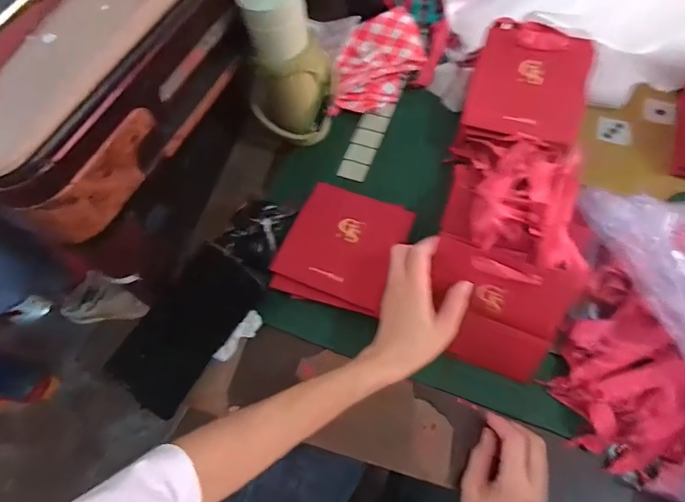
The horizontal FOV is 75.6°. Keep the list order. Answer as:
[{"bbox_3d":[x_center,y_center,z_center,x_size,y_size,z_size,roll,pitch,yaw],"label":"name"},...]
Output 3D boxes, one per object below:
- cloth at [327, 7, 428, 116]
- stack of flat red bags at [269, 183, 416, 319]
[{"bbox_3d":[0.061,-0.302,0.698,0.131,0.040,0.196,6,64,6],"label":"cloth"},{"bbox_3d":[0.001,-0.003,0.556,0.136,0.011,0.152,23,80,1],"label":"stack of flat red bags"}]

